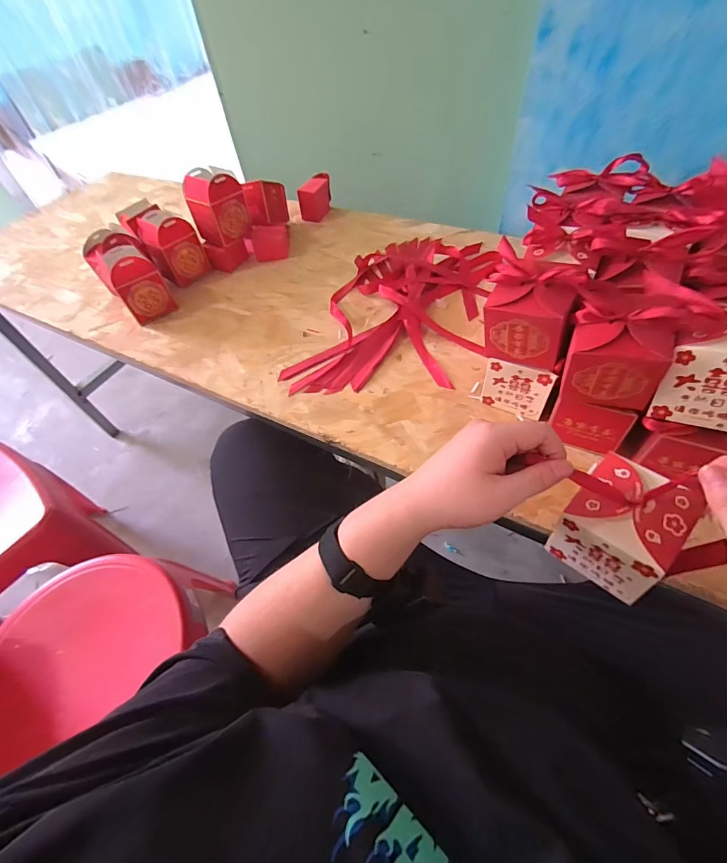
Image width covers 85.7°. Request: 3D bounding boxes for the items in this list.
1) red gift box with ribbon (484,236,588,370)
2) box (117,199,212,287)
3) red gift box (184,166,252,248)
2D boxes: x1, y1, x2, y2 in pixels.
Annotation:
[{"bbox_3d":[0.182,-0.135,0.434,0.086,0.113,0.075,15,56,17],"label":"red gift box with ribbon"},{"bbox_3d":[-0.400,-0.381,0.787,0.143,0.113,0.092,36,64,28],"label":"box"},{"bbox_3d":[-0.287,-0.439,0.765,0.084,0.110,0.085,26,60,23],"label":"red gift box"}]

